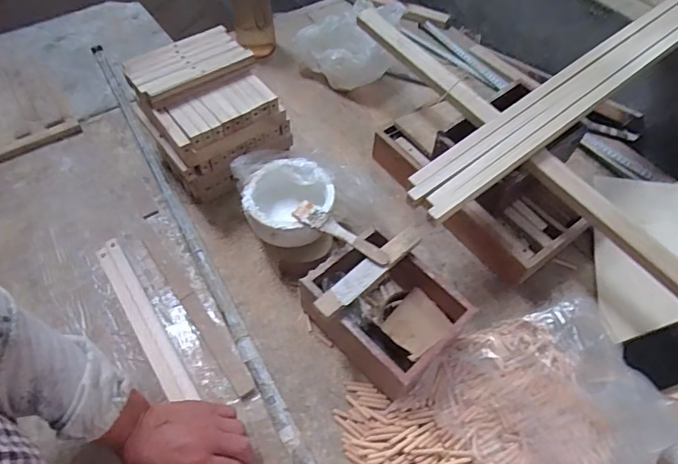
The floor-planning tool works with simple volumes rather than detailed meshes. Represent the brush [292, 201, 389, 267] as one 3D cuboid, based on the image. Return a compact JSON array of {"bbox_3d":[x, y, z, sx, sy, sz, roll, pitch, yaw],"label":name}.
[{"bbox_3d":[0.005,0.000,0.595,0.139,0.019,0.030,26,59,14],"label":"brush"}]

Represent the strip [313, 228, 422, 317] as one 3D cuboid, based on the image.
[{"bbox_3d":[0.042,0.047,0.574,0.172,0.012,0.031,-37,65,-23],"label":"strip"}]

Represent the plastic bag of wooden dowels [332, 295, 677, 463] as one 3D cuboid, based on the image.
[{"bbox_3d":[0.211,0.240,0.554,0.385,0.039,0.243,-18,58,-14],"label":"plastic bag of wooden dowels"}]

